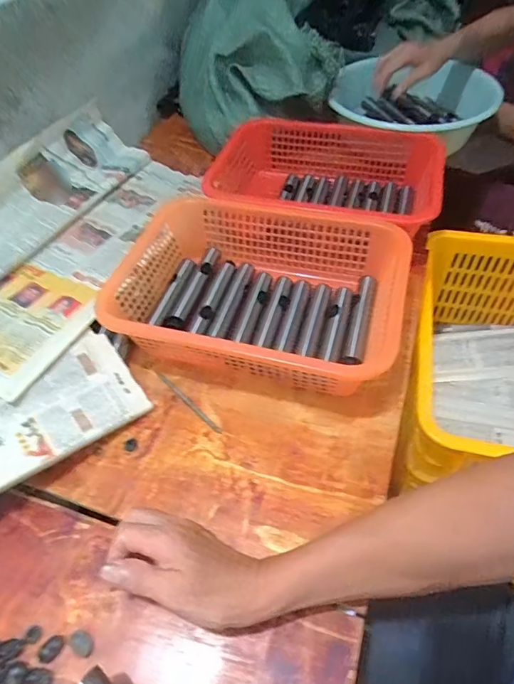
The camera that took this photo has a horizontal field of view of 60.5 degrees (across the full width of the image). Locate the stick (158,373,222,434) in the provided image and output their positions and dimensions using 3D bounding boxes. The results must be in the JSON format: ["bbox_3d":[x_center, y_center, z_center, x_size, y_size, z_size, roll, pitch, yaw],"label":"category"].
[{"bbox_3d":[-0.081,0.070,0.516,0.007,0.005,0.113,-38,58,-26],"label":"stick"}]

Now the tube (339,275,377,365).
[{"bbox_3d":[0.129,-0.034,0.551,0.026,0.029,0.147,11,51,12],"label":"tube"}]

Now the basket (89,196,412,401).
[{"bbox_3d":[-0.001,-0.057,0.558,0.341,0.103,0.248,12,51,13],"label":"basket"}]

